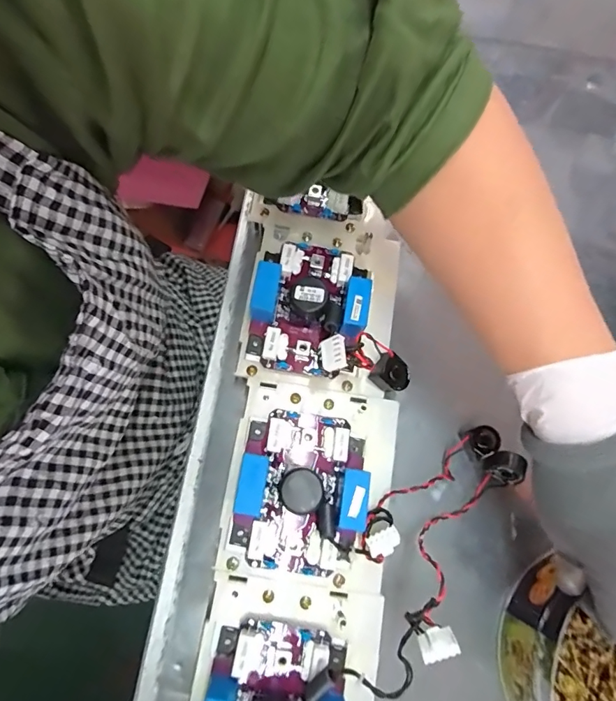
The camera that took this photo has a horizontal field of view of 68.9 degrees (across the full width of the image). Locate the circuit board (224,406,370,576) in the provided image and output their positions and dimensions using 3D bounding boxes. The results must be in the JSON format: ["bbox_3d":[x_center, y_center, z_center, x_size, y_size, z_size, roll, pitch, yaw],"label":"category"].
[{"bbox_3d":[-0.005,0.091,0.290,0.079,0.030,0.098,9,75,1],"label":"circuit board"}]

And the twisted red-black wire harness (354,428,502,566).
[{"bbox_3d":[0.087,0.096,0.316,0.136,0.027,0.029,-27,77,-31],"label":"twisted red-black wire harness"}]

